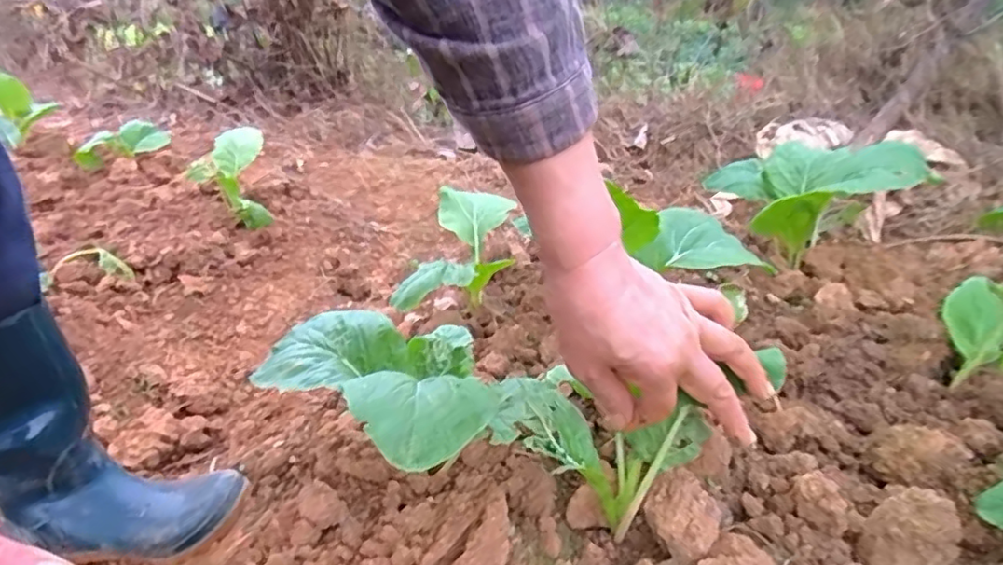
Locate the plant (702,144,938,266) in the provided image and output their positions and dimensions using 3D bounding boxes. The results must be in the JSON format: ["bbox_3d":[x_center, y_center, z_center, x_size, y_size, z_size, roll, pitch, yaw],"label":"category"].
[{"bbox_3d":[0.390,-0.110,0.795,0.117,0.158,0.216,-9,32,-20],"label":"plant"}]

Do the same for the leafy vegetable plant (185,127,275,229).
[{"bbox_3d":[-0.472,-0.172,1.069,0.127,0.154,0.136,-10,32,-21],"label":"leafy vegetable plant"}]

